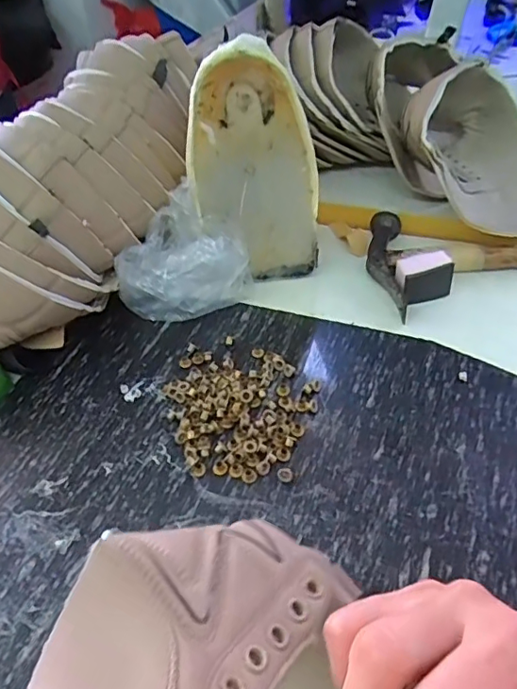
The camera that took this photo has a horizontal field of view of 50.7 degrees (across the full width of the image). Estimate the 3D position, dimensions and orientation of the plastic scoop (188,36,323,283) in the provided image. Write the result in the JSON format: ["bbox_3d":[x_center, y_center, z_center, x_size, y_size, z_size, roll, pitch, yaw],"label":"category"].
[{"bbox_3d":[-0.003,-0.152,0.485,0.106,0.198,0.046,3,43,11],"label":"plastic scoop"}]

